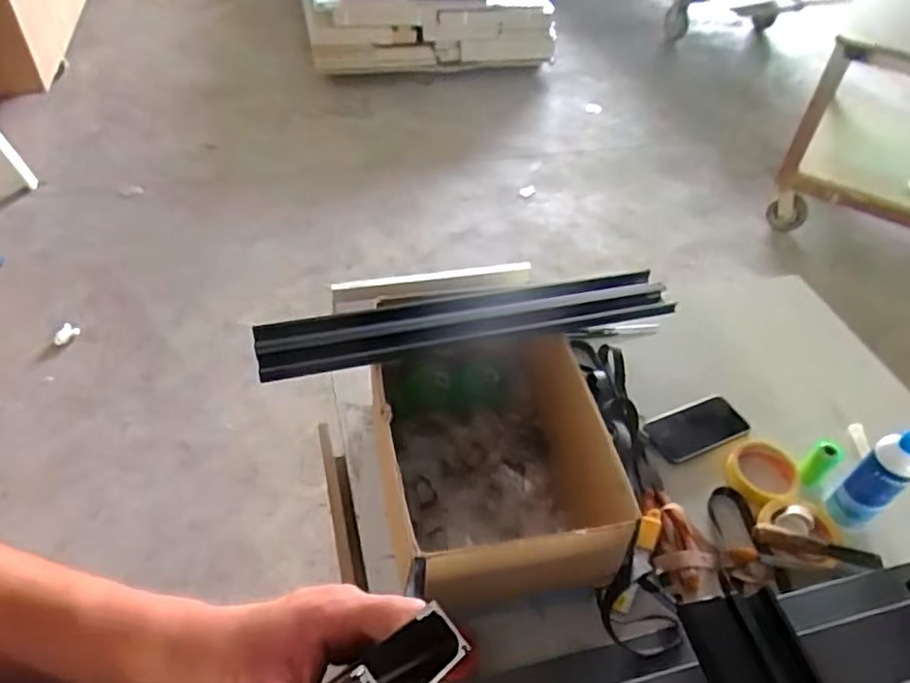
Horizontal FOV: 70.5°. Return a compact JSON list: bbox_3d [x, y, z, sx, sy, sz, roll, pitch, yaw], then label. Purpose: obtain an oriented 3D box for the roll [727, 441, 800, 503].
[{"bbox_3d":[0.420,0.177,0.876,0.088,0.025,0.100,34,53,25],"label":"roll"}]

